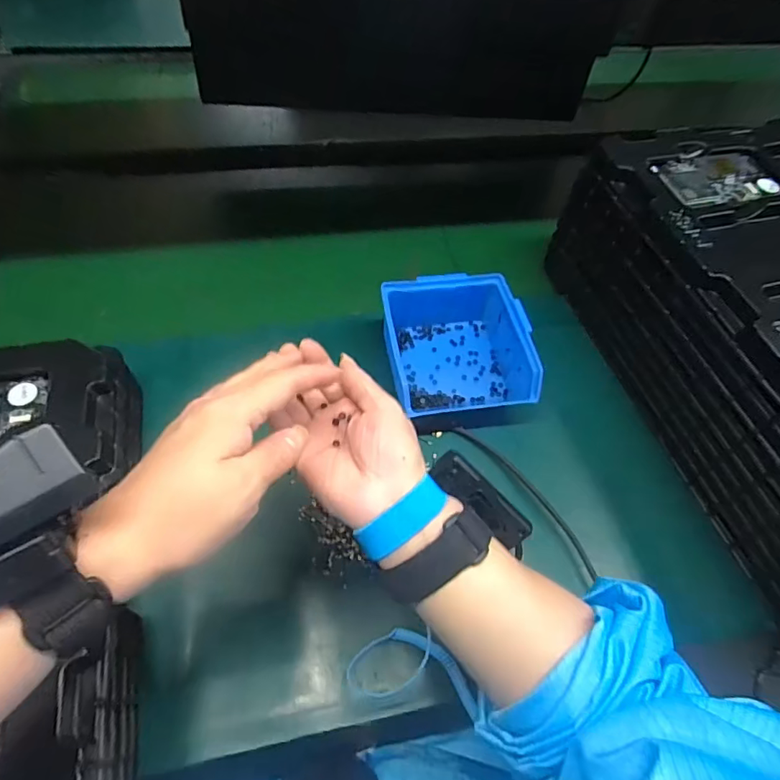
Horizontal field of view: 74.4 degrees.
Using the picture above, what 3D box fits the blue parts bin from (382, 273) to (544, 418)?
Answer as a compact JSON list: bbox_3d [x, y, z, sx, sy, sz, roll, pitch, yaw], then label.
[{"bbox_3d":[0.062,-0.041,0.492,0.133,0.072,0.135,-5,55,-8],"label":"blue parts bin"}]

